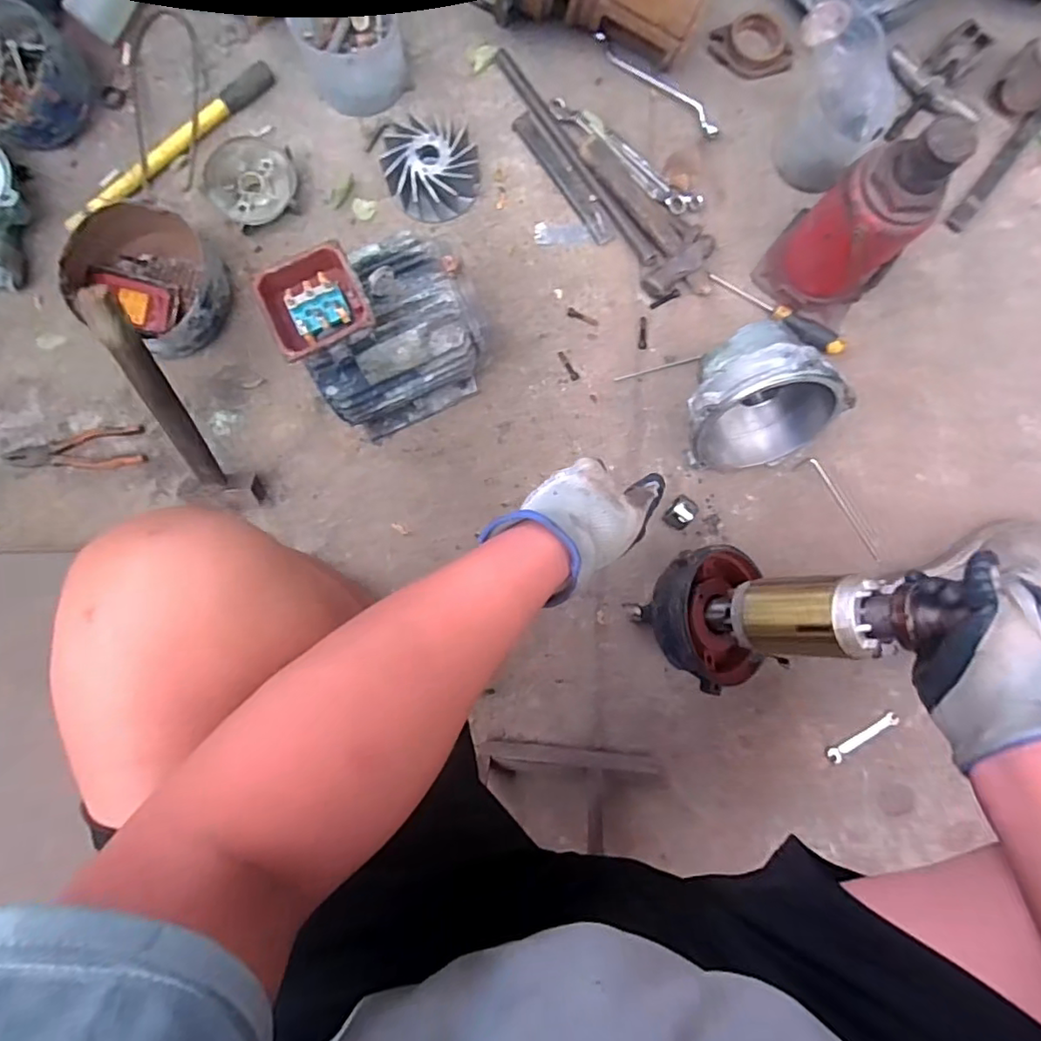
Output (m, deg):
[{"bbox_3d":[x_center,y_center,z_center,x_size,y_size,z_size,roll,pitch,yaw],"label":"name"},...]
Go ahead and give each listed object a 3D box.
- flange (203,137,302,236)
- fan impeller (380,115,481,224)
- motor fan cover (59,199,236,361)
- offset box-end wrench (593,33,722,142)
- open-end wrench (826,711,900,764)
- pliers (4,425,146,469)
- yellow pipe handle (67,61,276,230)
[{"bbox_3d":[-0.393,-0.502,0.844,0.124,0.034,0.123,0,86,-2],"label":"flange"},{"bbox_3d":[-0.132,-0.527,0.852,0.139,0.052,0.136,-5,86,-2],"label":"fan impeller"},{"bbox_3d":[-0.511,-0.341,0.806,0.199,0.089,0.169,34,85,1],"label":"motor fan cover"},{"bbox_3d":[0.214,-0.679,0.889,0.237,0.029,0.036,39,86,1],"label":"offset box-end wrench"},{"bbox_3d":[0.500,0.317,0.829,0.112,0.009,0.026,-28,87,-4],"label":"open-end wrench"},{"bbox_3d":[-0.636,-0.101,0.816,0.185,0.013,0.058,-6,86,-2],"label":"pliers"},{"bbox_3d":[-0.515,-0.555,0.846,0.035,0.029,0.372,44,86,2],"label":"yellow pipe handle"}]

